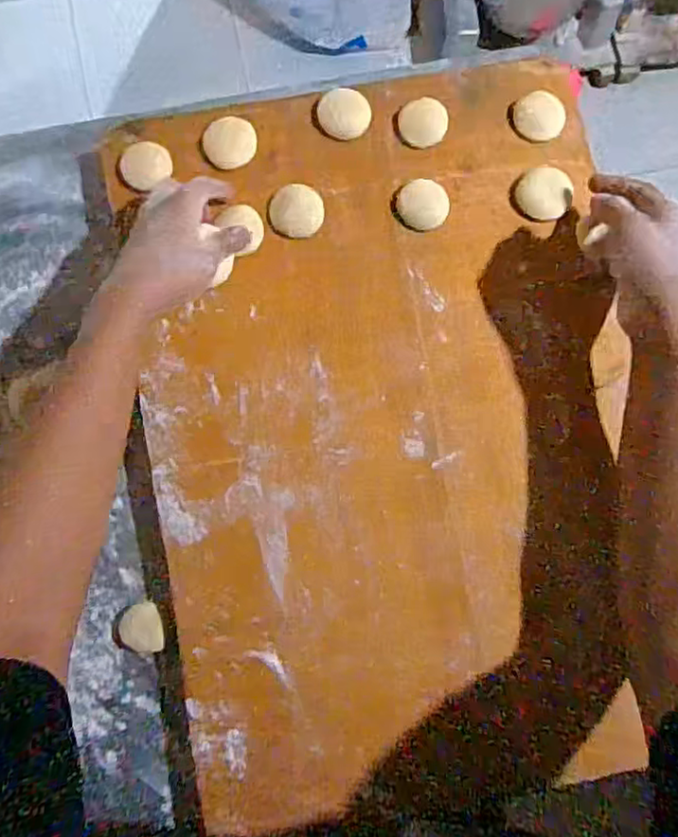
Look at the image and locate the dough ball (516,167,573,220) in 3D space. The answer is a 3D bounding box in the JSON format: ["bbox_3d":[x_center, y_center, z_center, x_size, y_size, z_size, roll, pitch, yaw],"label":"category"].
[{"bbox_3d":[0.177,-0.194,0.545,0.044,0.011,0.043,0,81,-2],"label":"dough ball"}]

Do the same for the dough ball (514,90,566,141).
[{"bbox_3d":[0.178,-0.269,0.560,0.044,0.011,0.047,0,81,-2],"label":"dough ball"}]

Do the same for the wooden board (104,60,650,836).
[{"bbox_3d":[0.043,-0.004,0.513,0.388,0.038,0.584,-10,81,-1],"label":"wooden board"}]

